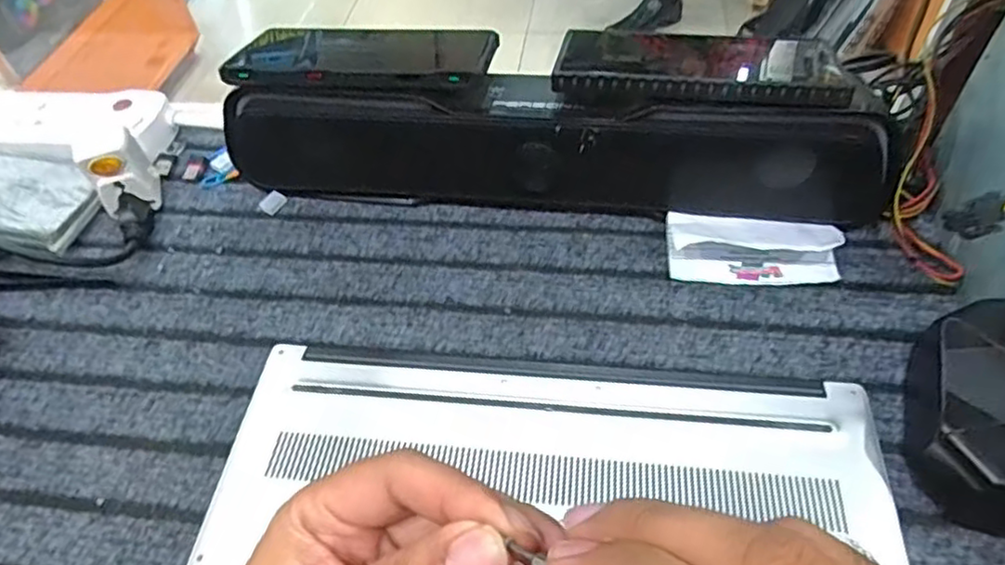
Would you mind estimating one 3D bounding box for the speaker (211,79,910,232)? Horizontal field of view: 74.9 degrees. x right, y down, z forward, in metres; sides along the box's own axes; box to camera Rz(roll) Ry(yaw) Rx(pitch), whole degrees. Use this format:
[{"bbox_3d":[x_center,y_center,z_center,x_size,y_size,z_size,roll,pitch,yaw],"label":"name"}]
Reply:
[{"bbox_3d":[0.023,-0.085,0.427,0.429,0.089,0.053,3,51,8],"label":"speaker"}]

